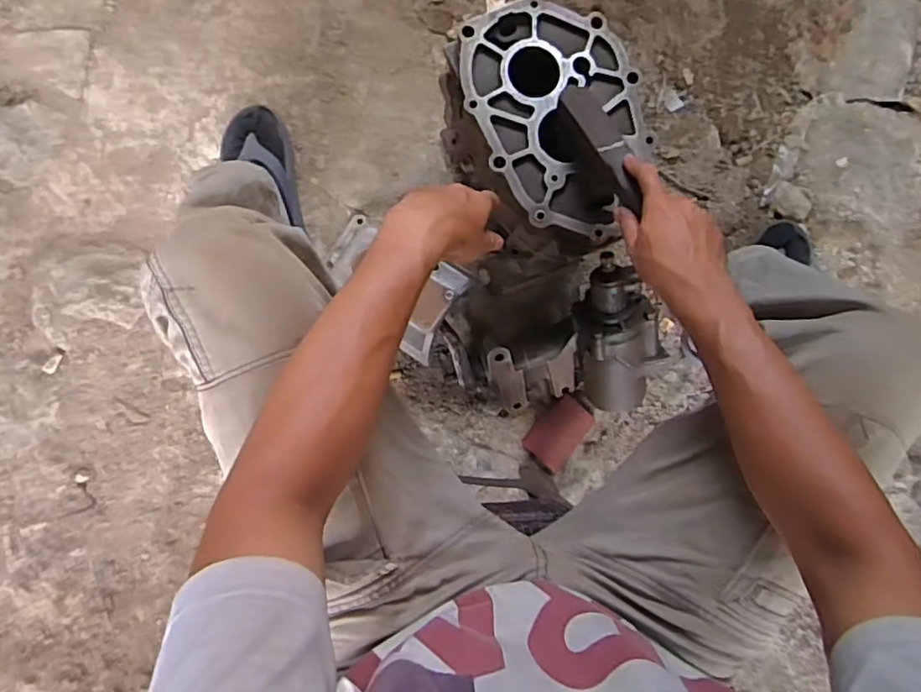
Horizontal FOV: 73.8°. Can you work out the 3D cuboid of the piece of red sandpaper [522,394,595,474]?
[{"bbox_3d":[0.146,0.128,0.912,0.070,0.014,0.103,41,90,-8],"label":"piece of red sandpaper"}]

